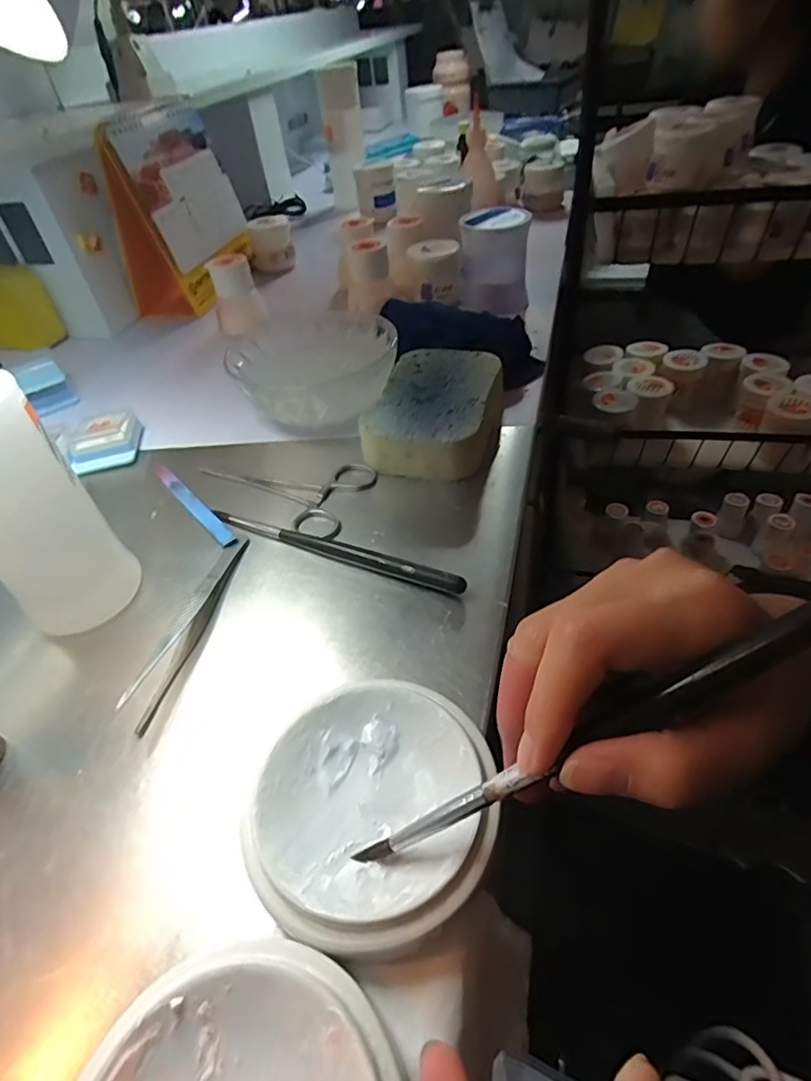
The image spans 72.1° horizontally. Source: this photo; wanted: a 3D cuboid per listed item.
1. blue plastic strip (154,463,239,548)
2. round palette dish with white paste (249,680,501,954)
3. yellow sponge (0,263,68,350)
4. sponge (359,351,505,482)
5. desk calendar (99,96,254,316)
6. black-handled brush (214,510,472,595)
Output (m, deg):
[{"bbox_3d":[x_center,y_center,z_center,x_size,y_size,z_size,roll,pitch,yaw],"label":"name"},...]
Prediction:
[{"bbox_3d":[-0.136,-0.026,0.354,0.010,0.004,0.109,-34,50,-24],"label":"blue plastic strip"},{"bbox_3d":[-0.010,0.096,0.202,0.081,0.024,0.087,-4,45,4],"label":"round palette dish with white paste"},{"bbox_3d":[-0.402,-0.232,0.555,0.096,0.076,0.045,13,48,20],"label":"yellow sponge"},{"bbox_3d":[0.024,-0.091,0.383,0.079,0.033,0.115,7,46,15],"label":"sponge"},{"bbox_3d":[-0.233,-0.350,0.588,0.083,0.153,0.164,1,45,9],"label":"desk calendar"},{"bbox_3d":[-0.042,0.003,0.309,0.160,0.010,0.008,15,49,22],"label":"black-handled brush"}]

